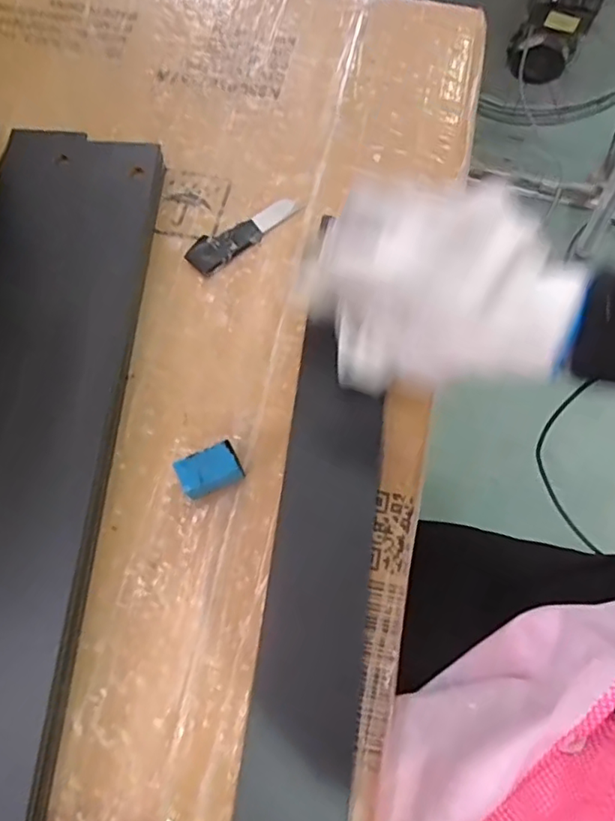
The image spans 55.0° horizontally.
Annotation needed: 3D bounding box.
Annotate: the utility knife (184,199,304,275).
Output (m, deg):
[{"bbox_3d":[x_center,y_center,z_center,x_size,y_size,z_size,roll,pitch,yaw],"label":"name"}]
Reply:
[{"bbox_3d":[-0.050,-0.143,0.472,0.101,0.007,0.028,-37,73,-14],"label":"utility knife"}]

